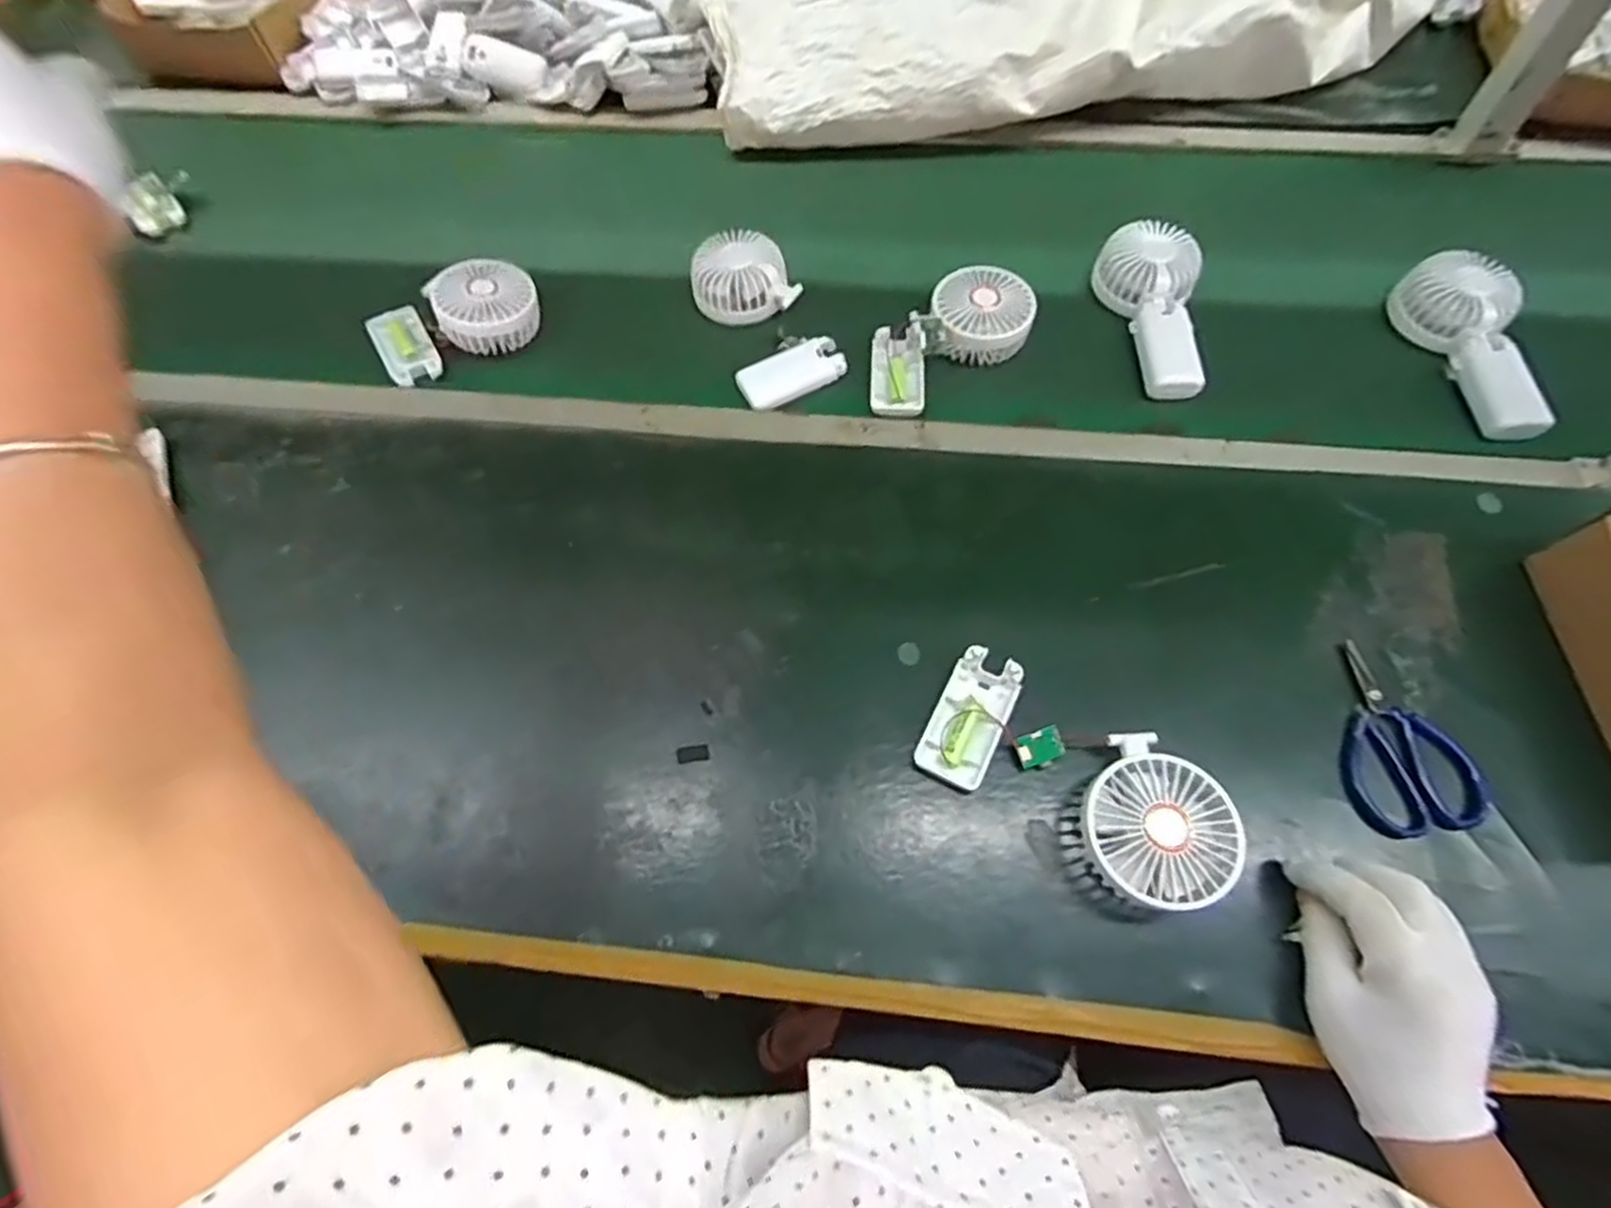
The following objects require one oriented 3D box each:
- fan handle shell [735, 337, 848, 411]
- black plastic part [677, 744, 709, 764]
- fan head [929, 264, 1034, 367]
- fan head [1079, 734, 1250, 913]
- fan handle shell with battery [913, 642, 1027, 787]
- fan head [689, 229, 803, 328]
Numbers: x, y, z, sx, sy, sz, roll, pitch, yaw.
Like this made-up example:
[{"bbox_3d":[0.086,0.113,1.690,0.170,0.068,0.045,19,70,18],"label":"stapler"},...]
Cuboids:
[{"bbox_3d":[-0.011,-0.202,0.641,0.092,0.008,0.050,-22,67,-10],"label":"fan handle shell"},{"bbox_3d":[-0.077,0.102,0.503,0.022,0.004,0.011,-9,65,-4],"label":"black plastic part"},{"bbox_3d":[0.155,-0.257,0.656,0.090,0.047,0.072,-12,66,-5],"label":"fan head"},{"bbox_3d":[0.214,0.139,0.456,0.086,0.052,0.093,32,68,17],"label":"fan head"},{"bbox_3d":[0.114,0.078,0.505,0.045,0.028,0.096,26,68,12],"label":"fan handle shell with battery"},{"bbox_3d":[-0.057,-0.300,0.680,0.093,0.041,0.080,-19,66,-8],"label":"fan head"}]

